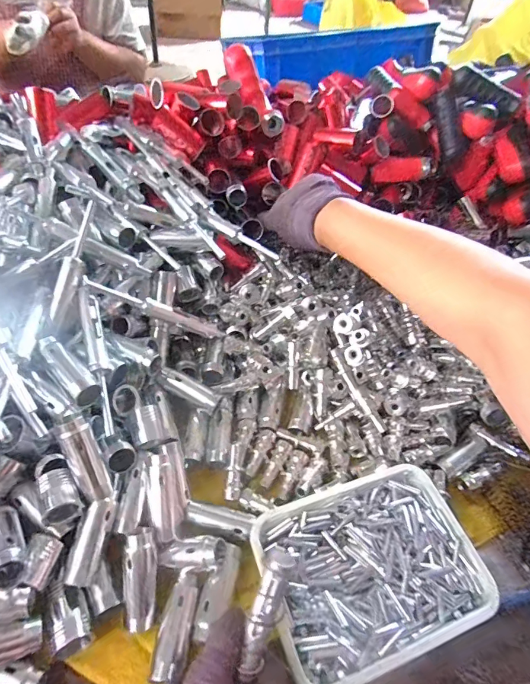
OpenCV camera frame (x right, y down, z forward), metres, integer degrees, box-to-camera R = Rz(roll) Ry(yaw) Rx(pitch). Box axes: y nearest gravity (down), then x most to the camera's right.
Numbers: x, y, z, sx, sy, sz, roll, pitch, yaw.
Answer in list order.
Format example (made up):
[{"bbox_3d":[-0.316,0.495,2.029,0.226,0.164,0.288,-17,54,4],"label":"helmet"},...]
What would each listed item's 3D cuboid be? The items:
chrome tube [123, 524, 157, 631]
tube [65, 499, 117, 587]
[{"bbox_3d":[-0.097,0.185,0.313,0.023,0.018,0.069,-1,80,-7],"label":"chrome tube"},{"bbox_3d":[-0.137,0.155,0.317,0.019,0.017,0.061,11,63,3],"label":"tube"}]

